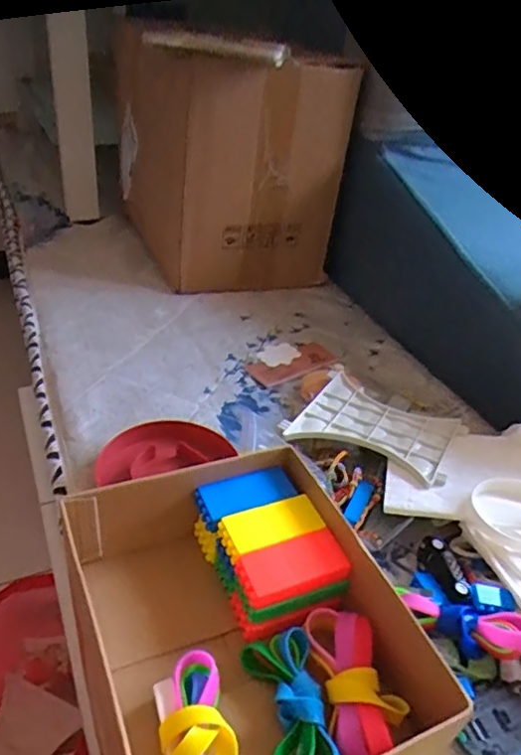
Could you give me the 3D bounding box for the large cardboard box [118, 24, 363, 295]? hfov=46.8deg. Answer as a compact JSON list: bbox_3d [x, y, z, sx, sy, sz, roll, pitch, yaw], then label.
[{"bbox_3d":[-0.055,-0.303,0.826,0.247,0.289,0.270,-10,39,-22],"label":"large cardboard box"}]

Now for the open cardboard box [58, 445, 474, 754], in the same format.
[{"bbox_3d":[-0.013,0.155,0.364,0.169,0.082,0.219,-10,39,-22],"label":"open cardboard box"}]

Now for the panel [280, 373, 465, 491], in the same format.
[{"bbox_3d":[0.106,0.047,0.548,0.136,0.009,0.118,21,36,25],"label":"panel"}]

